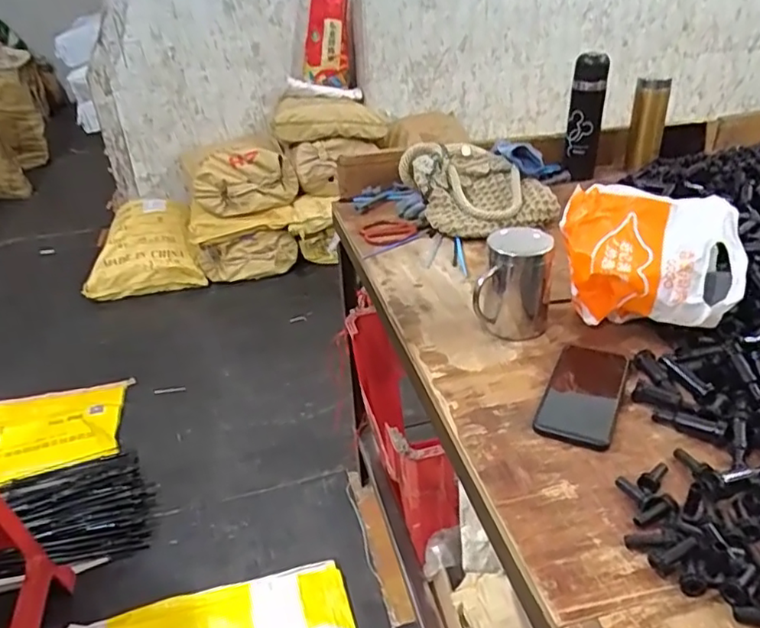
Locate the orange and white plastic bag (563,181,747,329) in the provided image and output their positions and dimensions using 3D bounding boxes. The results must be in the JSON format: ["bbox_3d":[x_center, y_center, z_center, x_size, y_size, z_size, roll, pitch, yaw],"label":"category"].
[{"bbox_3d":[0.321,-0.057,0.721,0.196,0.147,0.120,13,35,25],"label":"orange and white plastic bag"}]

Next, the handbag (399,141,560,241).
[{"bbox_3d":[0.175,-0.227,1.054,0.211,0.110,0.209,-20,34,-23],"label":"handbag"}]

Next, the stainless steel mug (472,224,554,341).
[{"bbox_3d":[0.162,-0.033,0.733,0.087,0.128,0.080,3,32,13],"label":"stainless steel mug"}]

